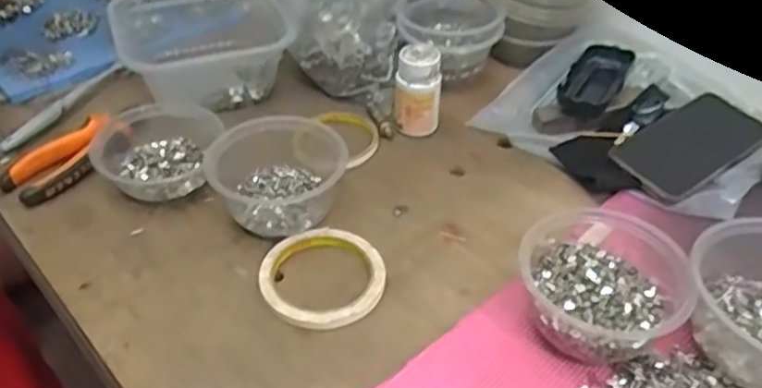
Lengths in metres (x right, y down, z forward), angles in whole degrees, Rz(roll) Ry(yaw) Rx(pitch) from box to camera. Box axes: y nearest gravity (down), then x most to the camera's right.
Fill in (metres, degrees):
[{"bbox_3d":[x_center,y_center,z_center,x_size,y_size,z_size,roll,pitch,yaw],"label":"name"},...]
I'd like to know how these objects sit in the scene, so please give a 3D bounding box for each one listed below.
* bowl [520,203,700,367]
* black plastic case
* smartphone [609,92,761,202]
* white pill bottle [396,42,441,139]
[{"bbox_3d":[0.156,0.066,0.489,0.106,0.065,0.100,0,42,0],"label":"bowl"},{"bbox_3d":[0.223,-0.117,0.716,0.054,0.033,0.101,24,48,24],"label":"black plastic case"},{"bbox_3d":[0.296,-0.048,0.652,0.168,0.014,0.083,-26,48,-25],"label":"smartphone"},{"bbox_3d":[0.036,-0.103,0.681,0.042,0.081,0.041,1,42,1],"label":"white pill bottle"}]

